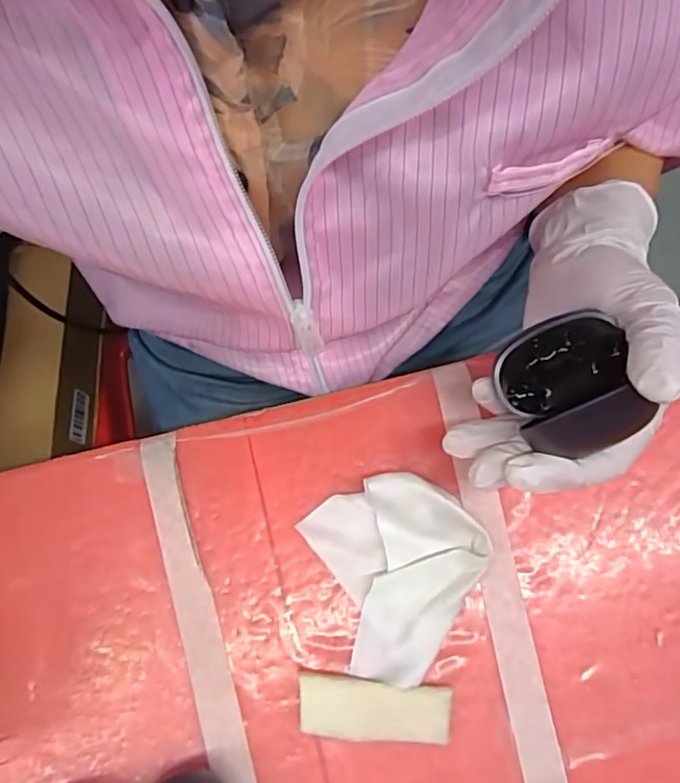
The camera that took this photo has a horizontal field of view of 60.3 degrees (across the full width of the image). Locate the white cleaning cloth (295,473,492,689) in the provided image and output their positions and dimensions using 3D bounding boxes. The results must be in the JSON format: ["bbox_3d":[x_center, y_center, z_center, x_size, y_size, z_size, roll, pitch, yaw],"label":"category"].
[{"bbox_3d":[0.032,0.085,0.280,0.078,0.025,0.089,-22,77,-6],"label":"white cleaning cloth"}]

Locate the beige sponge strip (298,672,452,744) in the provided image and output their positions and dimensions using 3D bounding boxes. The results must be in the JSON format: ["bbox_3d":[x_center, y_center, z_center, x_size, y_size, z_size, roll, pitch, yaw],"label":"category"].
[{"bbox_3d":[0.015,0.146,0.268,0.068,0.004,0.024,4,66,4],"label":"beige sponge strip"}]

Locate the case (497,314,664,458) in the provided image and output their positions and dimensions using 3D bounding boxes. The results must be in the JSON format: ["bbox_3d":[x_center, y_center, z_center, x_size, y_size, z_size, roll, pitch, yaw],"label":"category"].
[{"bbox_3d":[0.098,-0.005,0.247,0.048,0.031,0.056,-13,76,-4],"label":"case"}]

